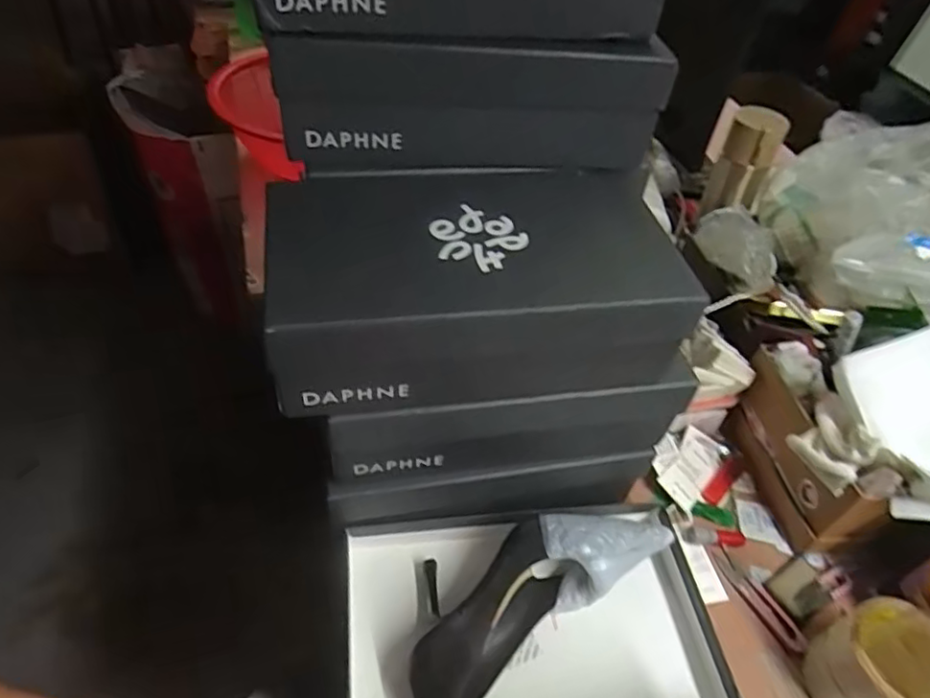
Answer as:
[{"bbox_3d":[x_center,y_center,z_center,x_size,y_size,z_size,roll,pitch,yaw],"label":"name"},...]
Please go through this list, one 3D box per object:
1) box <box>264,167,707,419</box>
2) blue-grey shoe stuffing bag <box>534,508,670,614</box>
[{"bbox_3d":[0.005,-0.053,0.486,0.295,0.091,0.168,-5,48,-11],"label":"box"},{"bbox_3d":[0.124,0.184,0.547,0.117,0.070,0.060,-4,48,-10],"label":"blue-grey shoe stuffing bag"}]

